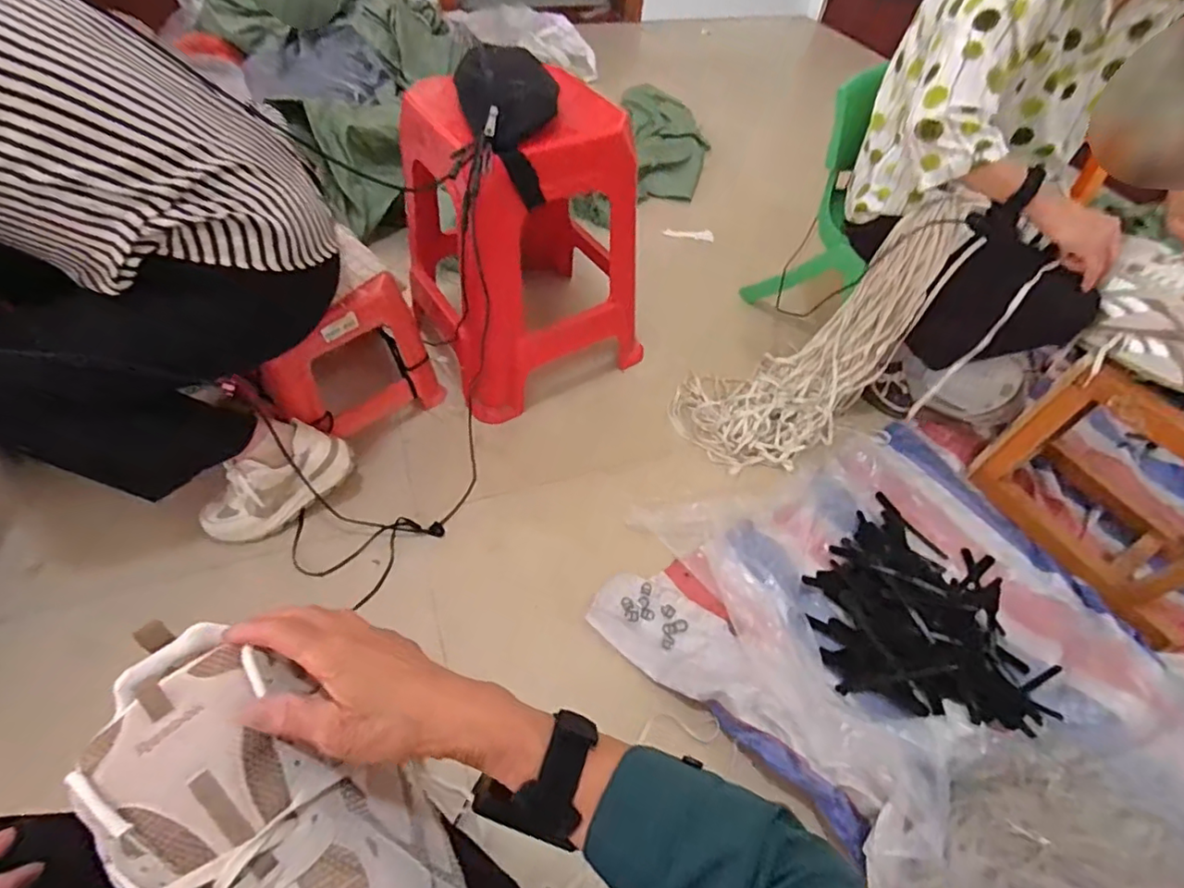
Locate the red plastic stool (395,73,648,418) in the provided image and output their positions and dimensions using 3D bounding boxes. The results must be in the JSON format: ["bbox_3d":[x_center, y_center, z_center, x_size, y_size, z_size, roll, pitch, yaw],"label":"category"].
[{"bbox_3d":[-0.124,-0.375,1.056,0.389,0.487,0.370,-19,56,-18],"label":"red plastic stool"}]

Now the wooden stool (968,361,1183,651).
[{"bbox_3d":[0.921,0.049,0.910,0.298,0.304,0.386,-24,57,-20],"label":"wooden stool"}]

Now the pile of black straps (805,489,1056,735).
[{"bbox_3d":[0.534,0.249,0.915,0.340,0.049,0.367,15,53,8],"label":"pile of black straps"}]

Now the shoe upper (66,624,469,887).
[{"bbox_3d":[-0.174,0.225,0.309,0.262,0.079,0.132,43,60,6],"label":"shoe upper"}]

